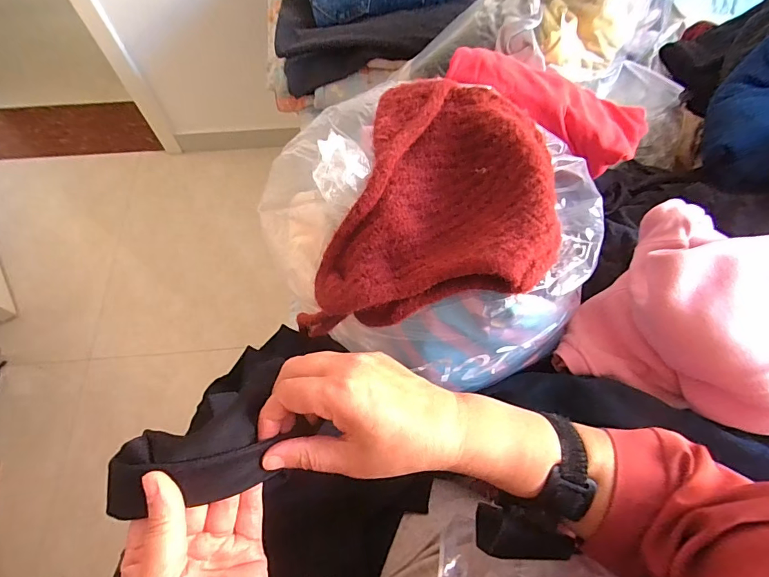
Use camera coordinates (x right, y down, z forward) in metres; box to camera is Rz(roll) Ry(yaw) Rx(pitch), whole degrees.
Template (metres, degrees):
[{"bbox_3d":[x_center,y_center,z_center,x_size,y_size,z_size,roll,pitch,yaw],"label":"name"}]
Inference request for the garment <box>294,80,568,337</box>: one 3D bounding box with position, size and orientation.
[{"bbox_3d":[0.038,-0.093,0.435,0.236,0.123,0.236,-1,64,-1],"label":"garment"}]

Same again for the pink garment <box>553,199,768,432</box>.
[{"bbox_3d":[0.388,0.040,0.417,0.310,0.179,0.202,25,66,12],"label":"pink garment"}]

